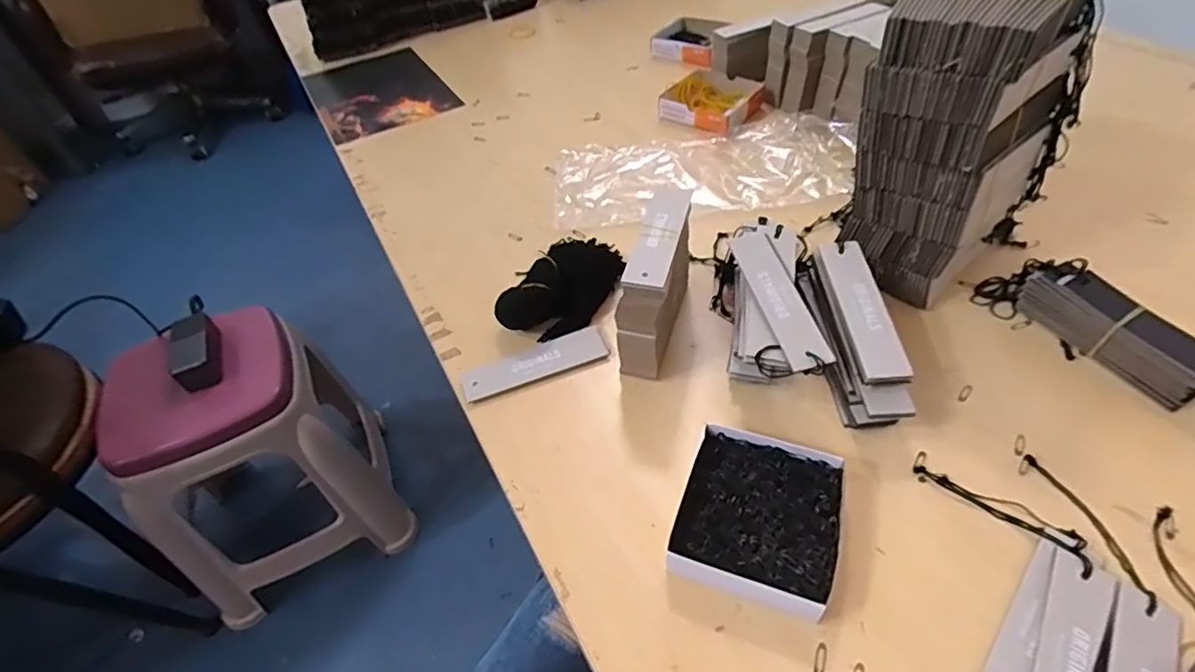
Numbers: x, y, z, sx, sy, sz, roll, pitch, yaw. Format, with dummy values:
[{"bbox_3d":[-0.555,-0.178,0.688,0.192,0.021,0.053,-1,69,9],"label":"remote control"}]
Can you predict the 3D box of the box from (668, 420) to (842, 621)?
[{"bbox_3d":[0.106,0.120,0.380,0.095,0.025,0.110,14,50,18],"label":"box"}]

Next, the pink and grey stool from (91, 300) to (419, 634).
[{"bbox_3d":[-0.642,0.223,1.091,0.392,0.478,0.344,-23,49,-15],"label":"pink and grey stool"}]

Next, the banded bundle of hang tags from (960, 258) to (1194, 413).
[{"bbox_3d":[0.394,-0.010,0.450,0.043,0.045,0.174,-24,49,-16],"label":"banded bundle of hang tags"}]

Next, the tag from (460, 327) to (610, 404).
[{"bbox_3d":[-0.054,0.023,0.495,0.125,0.009,0.037,-18,48,-11],"label":"tag"}]

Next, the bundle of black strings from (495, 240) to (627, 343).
[{"bbox_3d":[-0.032,-0.044,0.535,0.062,0.042,0.119,31,57,29],"label":"bundle of black strings"}]

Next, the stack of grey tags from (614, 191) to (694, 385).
[{"bbox_3d":[0.052,-0.047,0.481,0.037,0.109,0.135,9,49,14],"label":"stack of grey tags"}]

